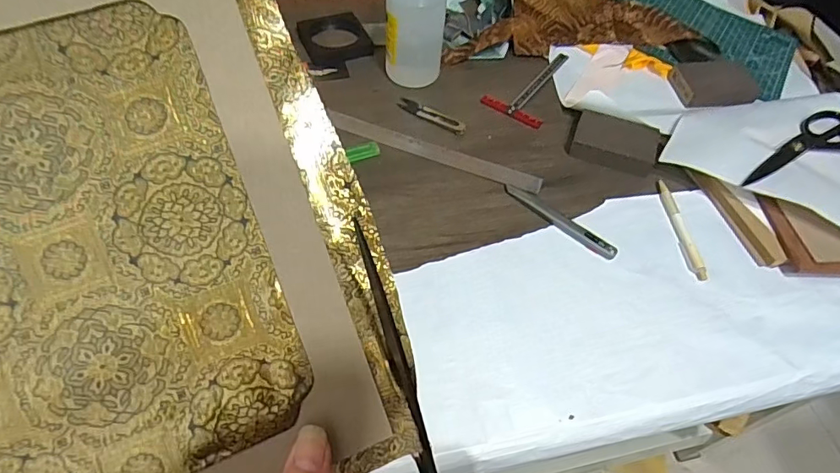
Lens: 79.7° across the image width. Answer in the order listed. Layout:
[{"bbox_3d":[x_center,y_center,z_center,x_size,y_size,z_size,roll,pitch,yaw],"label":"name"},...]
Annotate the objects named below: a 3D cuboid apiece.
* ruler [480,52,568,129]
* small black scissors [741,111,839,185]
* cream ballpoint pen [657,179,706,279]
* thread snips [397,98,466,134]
[{"bbox_3d":[0.166,-0.218,0.713,0.084,0.007,0.168,31,57,18],"label":"ruler"},{"bbox_3d":[0.480,-0.099,0.603,0.222,0.017,0.079,-32,62,-25],"label":"small black scissors"},{"bbox_3d":[0.293,-0.012,0.568,0.014,0.010,0.137,1,53,-4],"label":"cream ballpoint pen"},{"bbox_3d":[0.016,-0.161,0.660,0.101,0.008,0.024,30,56,17],"label":"thread snips"}]

